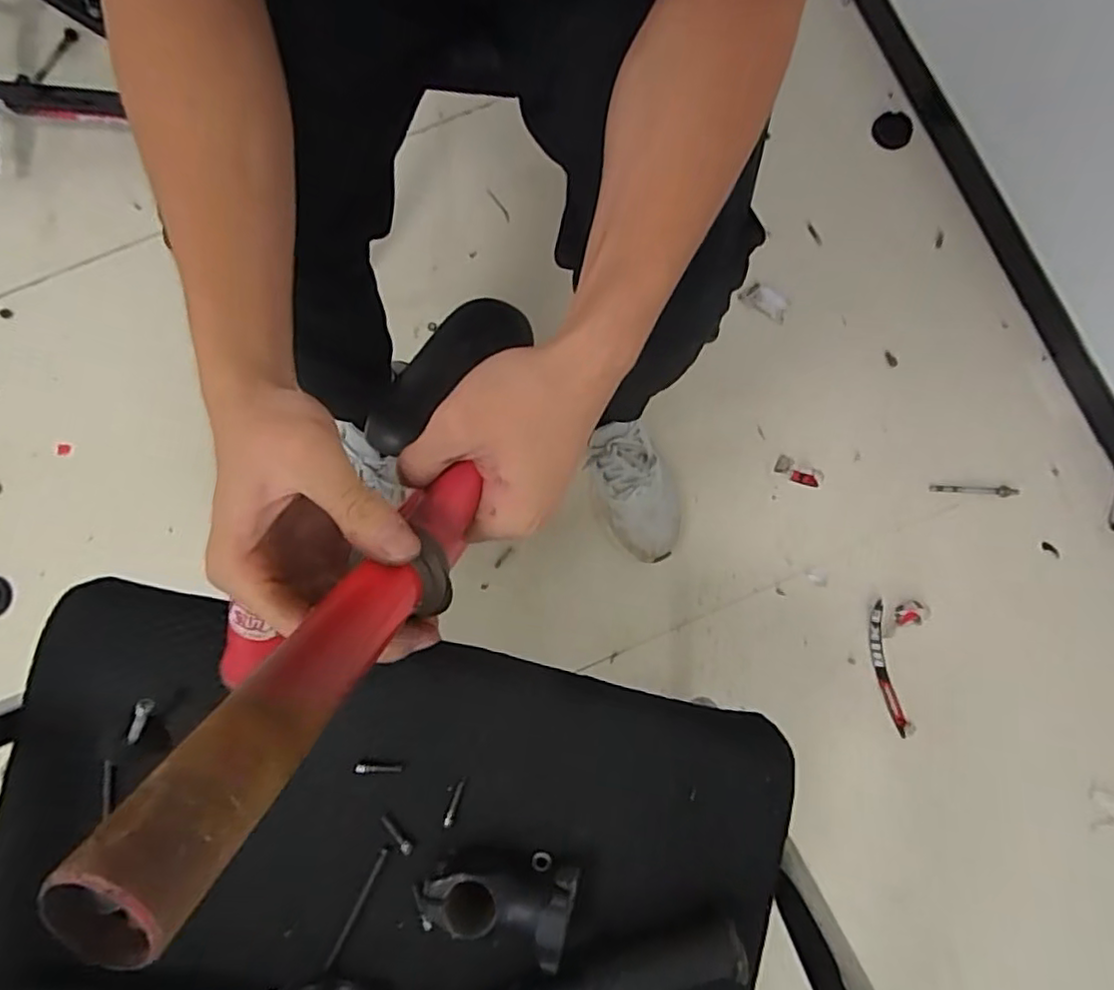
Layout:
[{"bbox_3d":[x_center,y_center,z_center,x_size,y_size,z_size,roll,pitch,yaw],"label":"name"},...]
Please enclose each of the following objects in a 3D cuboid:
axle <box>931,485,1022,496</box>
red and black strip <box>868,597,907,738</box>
[{"bbox_3d":[0.560,-0.007,0.868,0.120,0.019,0.012,3,82,1],"label":"axle"},{"bbox_3d":[0.422,0.224,0.832,0.026,0.006,0.166,-7,82,0],"label":"red and black strip"}]

